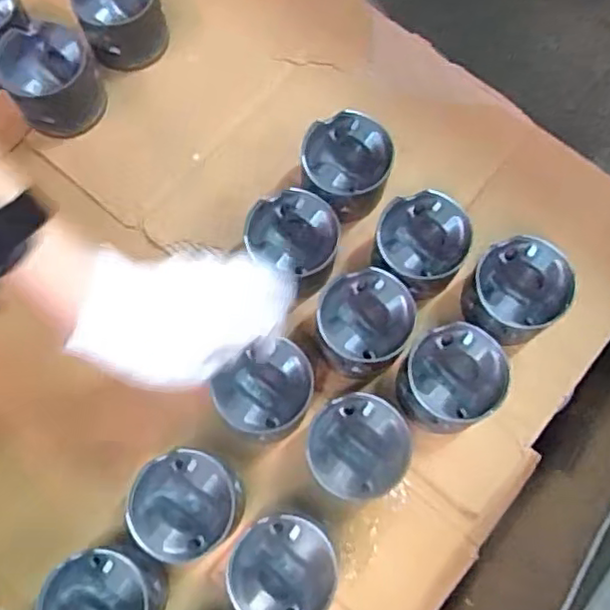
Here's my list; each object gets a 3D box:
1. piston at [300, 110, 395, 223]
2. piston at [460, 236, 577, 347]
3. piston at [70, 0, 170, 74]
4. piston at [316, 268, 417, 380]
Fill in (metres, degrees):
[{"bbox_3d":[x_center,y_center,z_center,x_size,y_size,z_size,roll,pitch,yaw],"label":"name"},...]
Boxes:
[{"bbox_3d":[0.040,-0.141,0.645,0.088,0.062,0.084,0,75,-1],"label":"piston"},{"bbox_3d":[0.197,-0.010,0.613,0.094,0.073,0.087,0,75,-1],"label":"piston"},{"bbox_3d":[-0.198,-0.314,0.697,0.091,0.075,0.105,-17,76,-5],"label":"piston"},{"bbox_3d":[0.056,0.017,0.599,0.086,0.058,0.090,8,75,1],"label":"piston"}]

